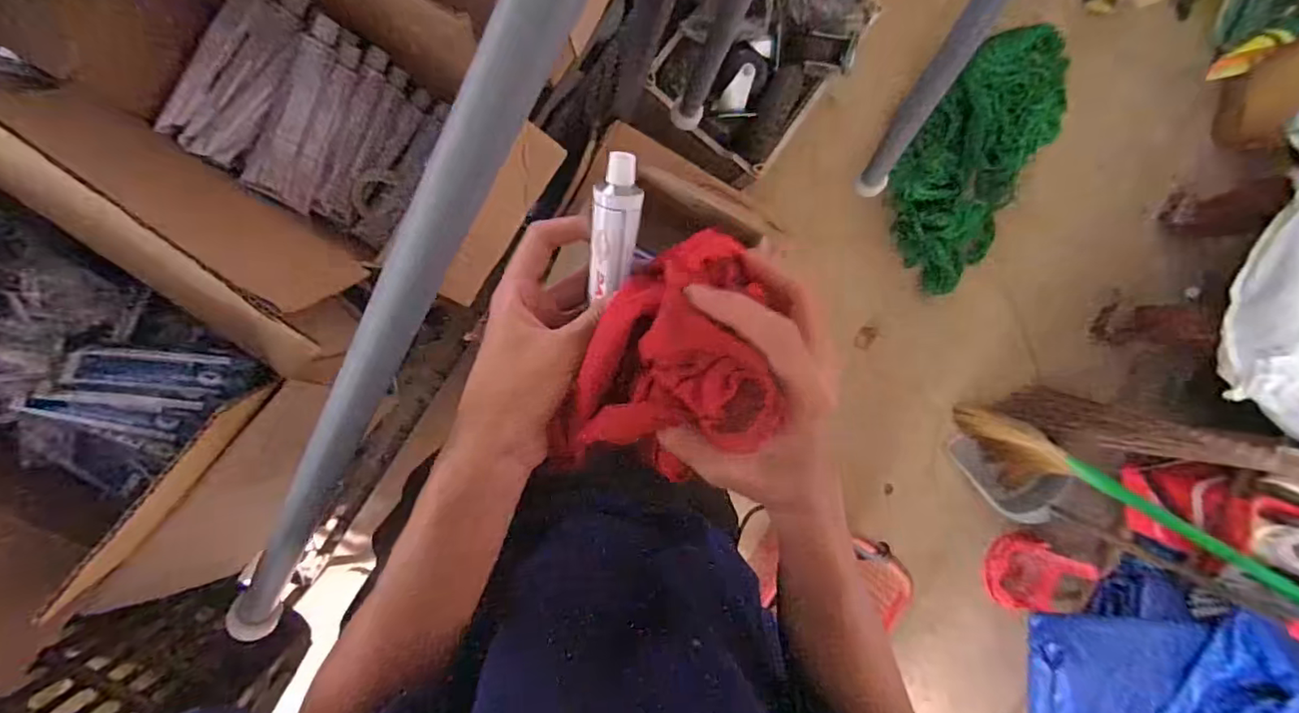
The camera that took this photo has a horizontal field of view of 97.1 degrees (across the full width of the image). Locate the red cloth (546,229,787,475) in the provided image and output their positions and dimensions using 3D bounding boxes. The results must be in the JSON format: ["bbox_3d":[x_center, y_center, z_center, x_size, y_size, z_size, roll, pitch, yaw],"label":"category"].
[{"bbox_3d":[0.017,0.008,0.274,0.089,0.045,0.123,23,89,-9],"label":"red cloth"}]

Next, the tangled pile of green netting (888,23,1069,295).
[{"bbox_3d":[0.795,-0.480,1.403,0.394,0.184,0.547,37,87,-9],"label":"tangled pile of green netting"}]

